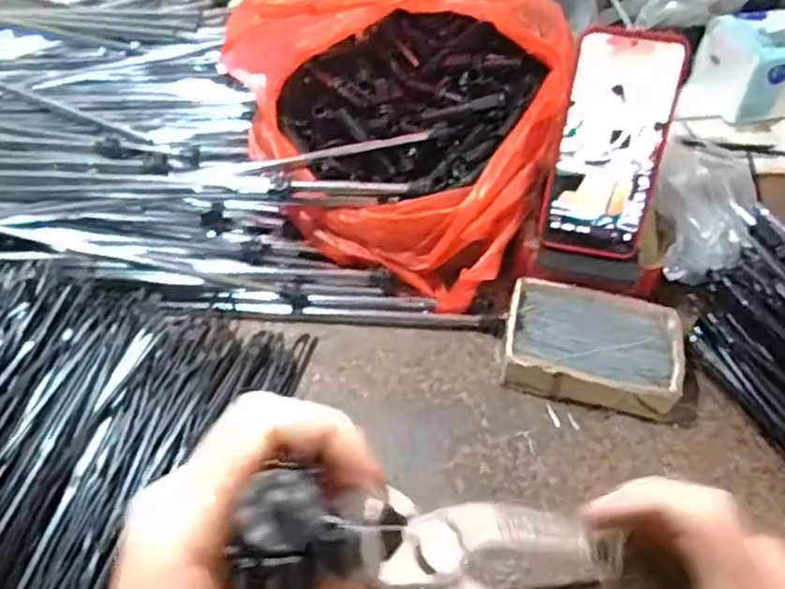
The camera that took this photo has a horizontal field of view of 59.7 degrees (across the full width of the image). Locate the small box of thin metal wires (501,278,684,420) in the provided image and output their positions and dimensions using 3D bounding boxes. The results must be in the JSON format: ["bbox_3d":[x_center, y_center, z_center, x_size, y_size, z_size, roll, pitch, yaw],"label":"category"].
[{"bbox_3d":[0.155,0.040,0.533,0.128,0.037,0.095,10,49,8],"label":"small box of thin metal wires"}]

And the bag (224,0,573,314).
[{"bbox_3d":[0.016,-0.158,0.583,0.246,0.201,0.231,21,51,16],"label":"bag"}]

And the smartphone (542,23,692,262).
[{"bbox_3d":[0.164,-0.110,0.514,0.079,0.165,0.011,11,21,9],"label":"smartphone"}]

